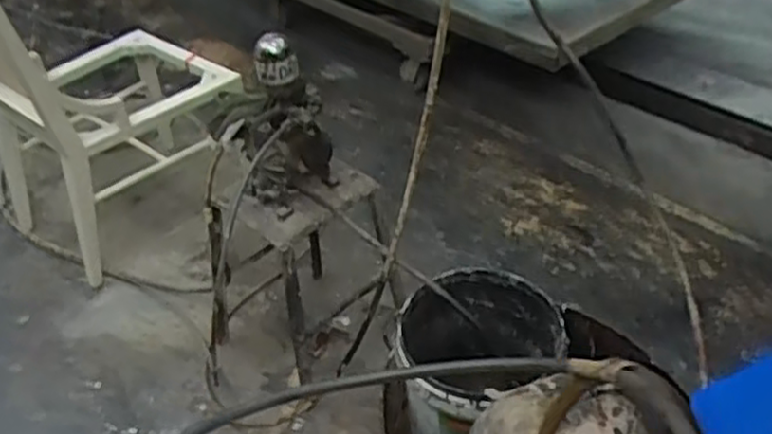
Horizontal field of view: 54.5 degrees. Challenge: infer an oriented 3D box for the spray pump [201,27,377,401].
[{"bbox_3d":[-0.226,-0.032,1.624,0.374,0.772,0.370,-10,35,-12],"label":"spray pump"}]

